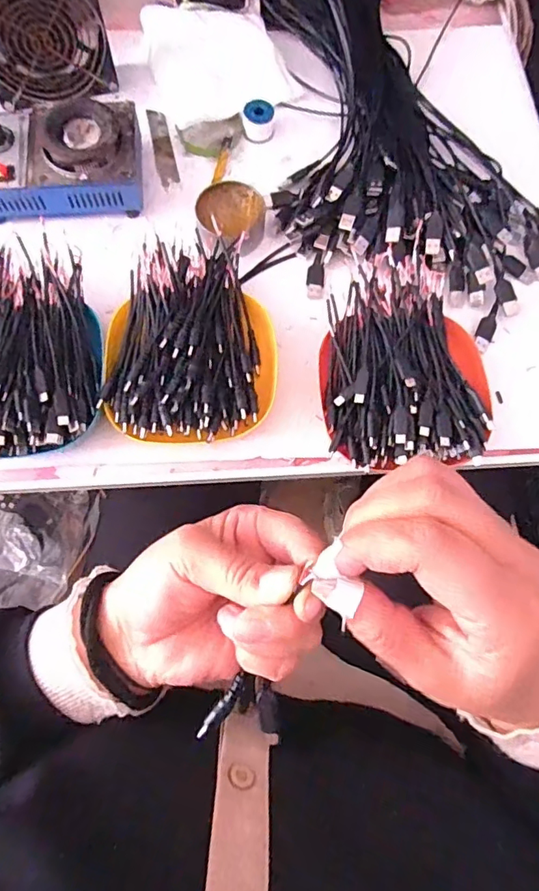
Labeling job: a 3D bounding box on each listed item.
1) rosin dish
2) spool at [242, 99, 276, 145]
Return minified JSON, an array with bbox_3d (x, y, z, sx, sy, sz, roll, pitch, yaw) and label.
[{"bbox_3d":[-0.034,-0.216,0.487,0.062,0.024,0.057,0,75,-2],"label":"rosin dish"},{"bbox_3d":[-0.011,-0.324,0.521,0.031,0.031,0.022,7,75,0],"label":"spool"}]

